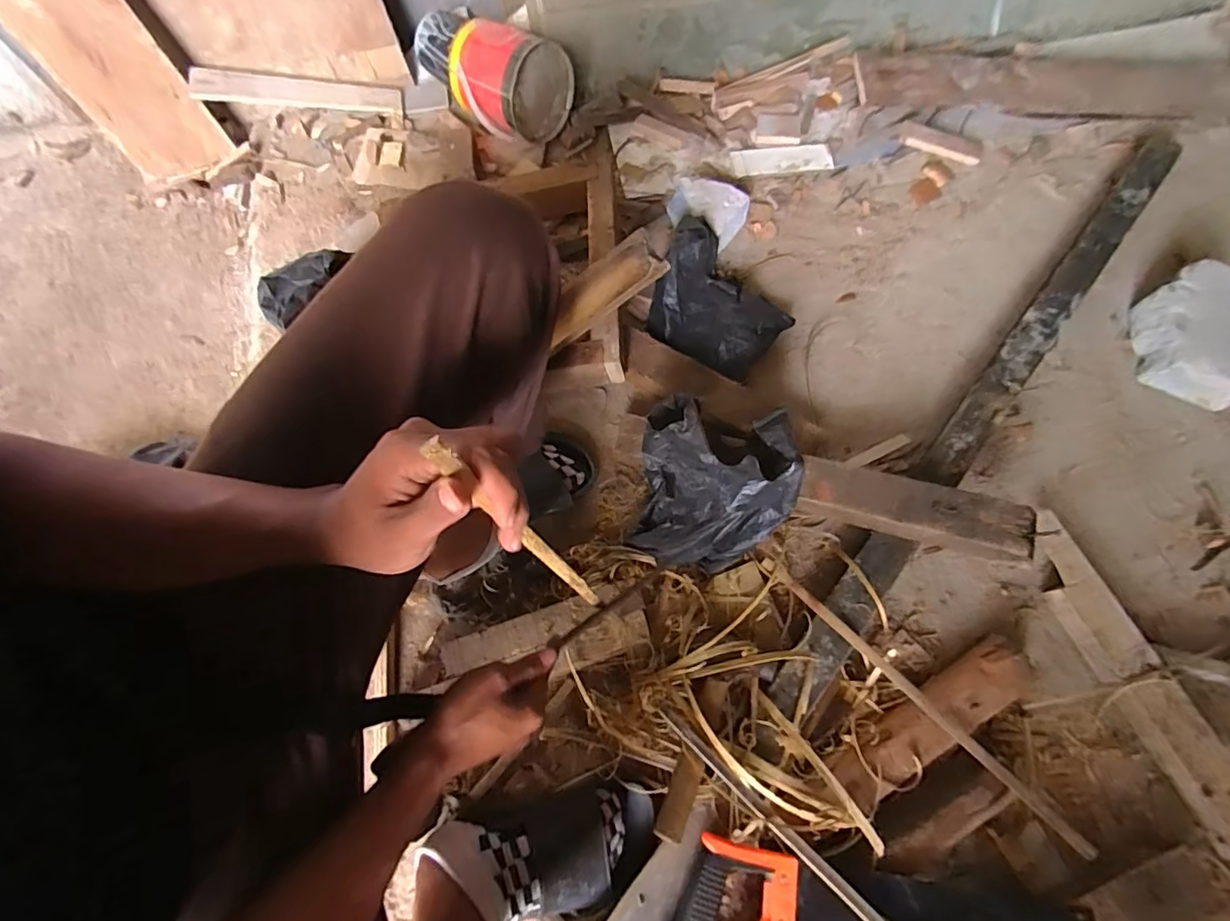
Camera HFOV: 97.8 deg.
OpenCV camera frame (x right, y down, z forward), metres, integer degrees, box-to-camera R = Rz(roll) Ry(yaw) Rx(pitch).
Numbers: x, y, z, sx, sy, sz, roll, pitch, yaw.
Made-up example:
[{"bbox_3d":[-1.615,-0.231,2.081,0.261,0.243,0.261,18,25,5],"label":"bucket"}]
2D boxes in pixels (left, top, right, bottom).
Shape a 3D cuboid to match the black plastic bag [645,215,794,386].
[{"bbox_3d":[0.144,-0.242,0.831,0.225,0.098,0.165,40,76,15],"label":"black plastic bag"}]

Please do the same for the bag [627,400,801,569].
[{"bbox_3d":[0.118,0.024,0.651,0.172,0.172,0.187,11,71,6],"label":"bag"}]

